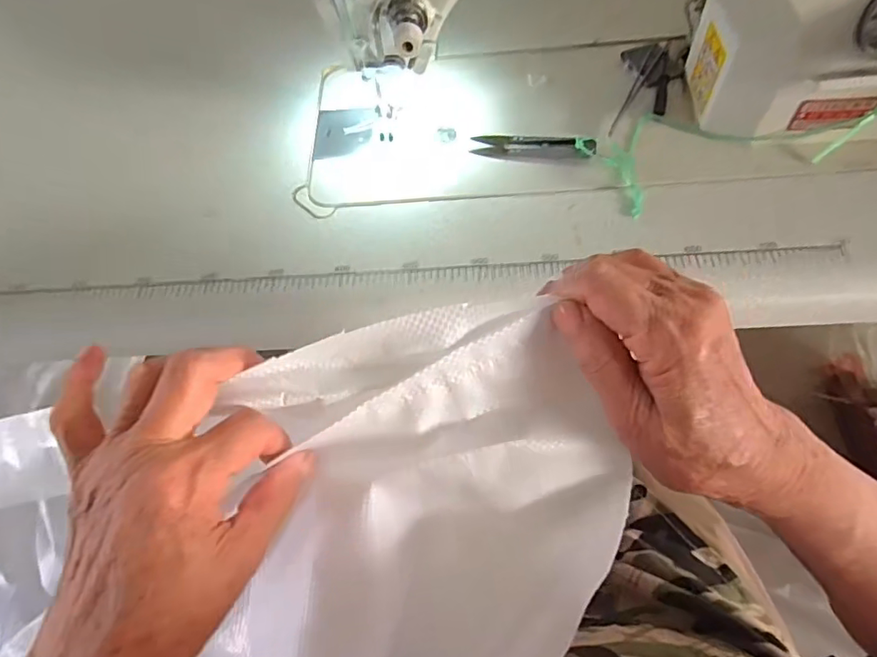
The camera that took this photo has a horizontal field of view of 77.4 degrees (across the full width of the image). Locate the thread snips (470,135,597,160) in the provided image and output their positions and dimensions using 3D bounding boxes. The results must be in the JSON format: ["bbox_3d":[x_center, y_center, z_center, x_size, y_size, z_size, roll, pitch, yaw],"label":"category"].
[{"bbox_3d":[0.075,-0.146,0.435,0.095,0.008,0.024,7,59,9],"label":"thread snips"}]

